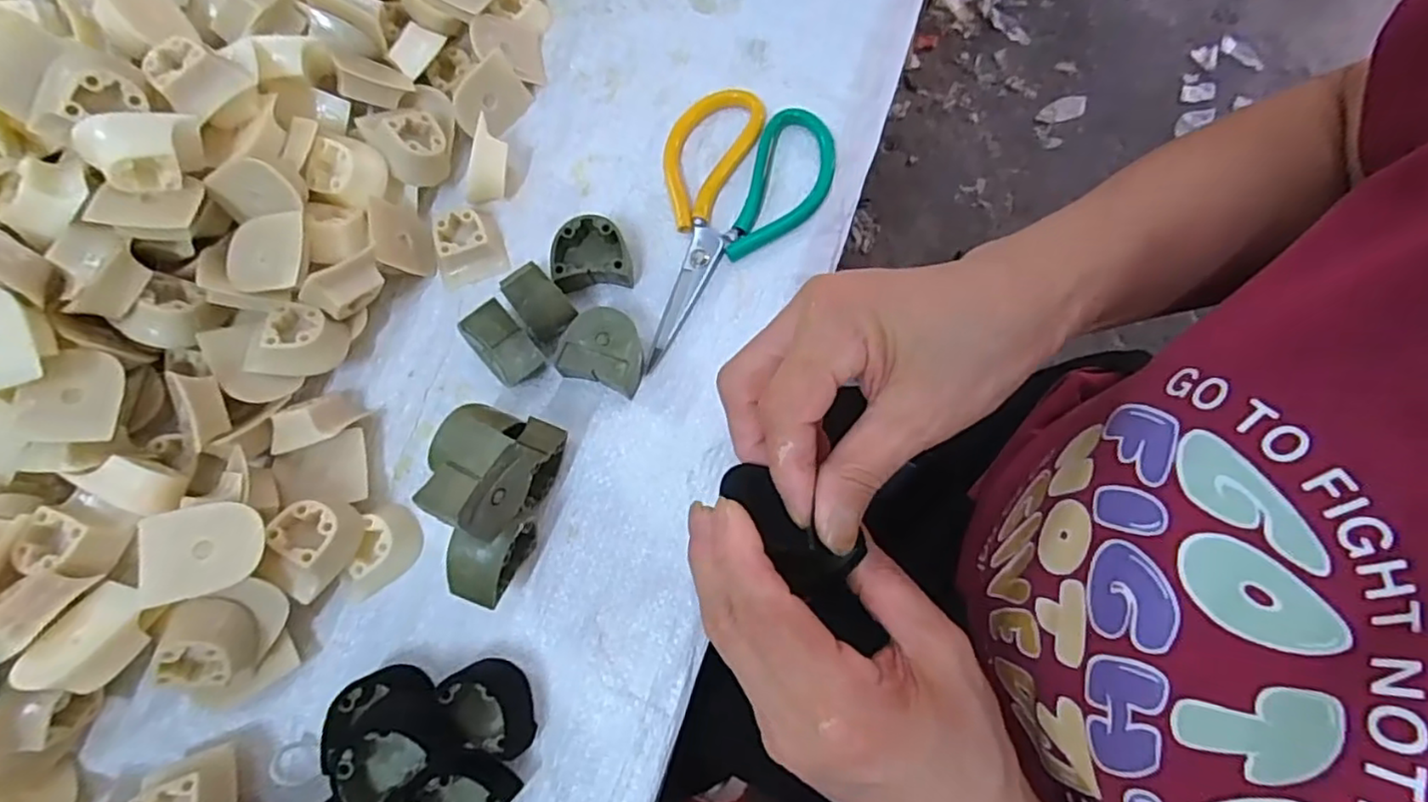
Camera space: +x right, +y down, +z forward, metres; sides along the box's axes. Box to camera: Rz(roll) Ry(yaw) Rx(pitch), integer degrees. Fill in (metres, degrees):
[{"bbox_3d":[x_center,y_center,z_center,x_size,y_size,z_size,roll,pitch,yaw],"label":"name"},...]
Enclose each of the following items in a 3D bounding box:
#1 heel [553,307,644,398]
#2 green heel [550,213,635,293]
[{"bbox_3d":[-0.062,-0.030,0.383,0.045,0.027,0.039,18,75,7],"label":"heel"},{"bbox_3d":[-0.073,-0.088,0.401,0.046,0.028,0.037,-8,73,0],"label":"green heel"}]

